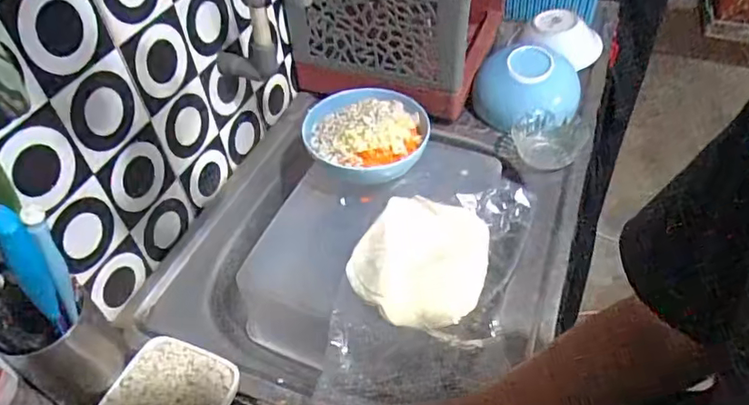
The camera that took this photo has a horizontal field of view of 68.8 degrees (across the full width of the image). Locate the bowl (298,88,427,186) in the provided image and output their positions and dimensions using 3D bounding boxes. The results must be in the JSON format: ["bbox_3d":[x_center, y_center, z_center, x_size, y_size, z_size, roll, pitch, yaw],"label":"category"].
[{"bbox_3d":[-0.011,-0.107,0.783,0.177,0.067,0.168,-9,47,-4],"label":"bowl"}]

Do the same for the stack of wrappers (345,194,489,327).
[{"bbox_3d":[0.056,0.069,0.686,0.160,0.044,0.194,10,49,13],"label":"stack of wrappers"}]

